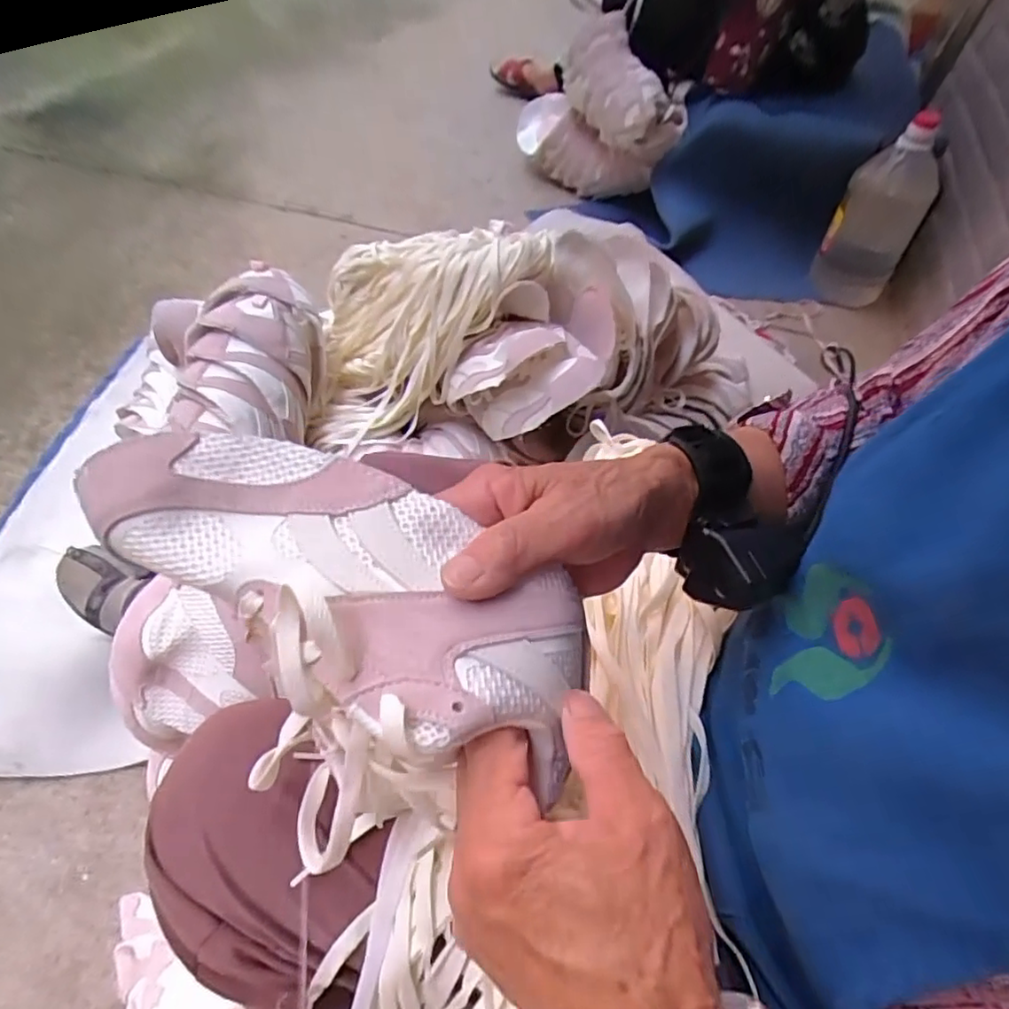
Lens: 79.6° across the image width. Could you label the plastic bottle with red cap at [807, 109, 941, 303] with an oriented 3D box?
[{"bbox_3d":[0.785,-0.594,1.270,0.176,0.330,0.140,31,55,13],"label":"plastic bottle with red cap"}]

